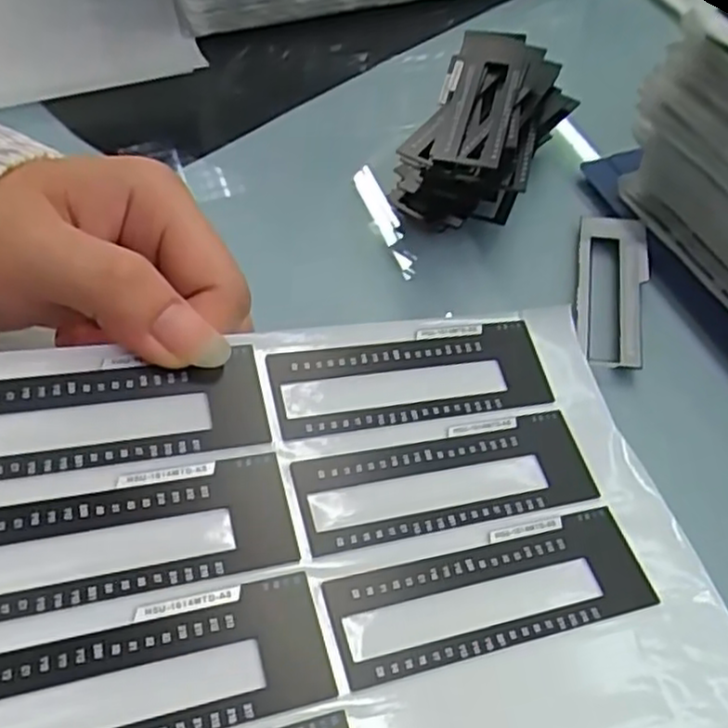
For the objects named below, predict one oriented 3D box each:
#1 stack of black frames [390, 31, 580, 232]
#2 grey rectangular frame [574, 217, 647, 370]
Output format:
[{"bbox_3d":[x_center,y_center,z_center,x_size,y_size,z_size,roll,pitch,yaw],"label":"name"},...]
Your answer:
[{"bbox_3d":[0.053,-0.101,0.329,0.057,0.051,0.104,23,55,17],"label":"stack of black frames"},{"bbox_3d":[0.104,-0.033,0.307,0.028,0.004,0.080,10,52,8],"label":"grey rectangular frame"}]

